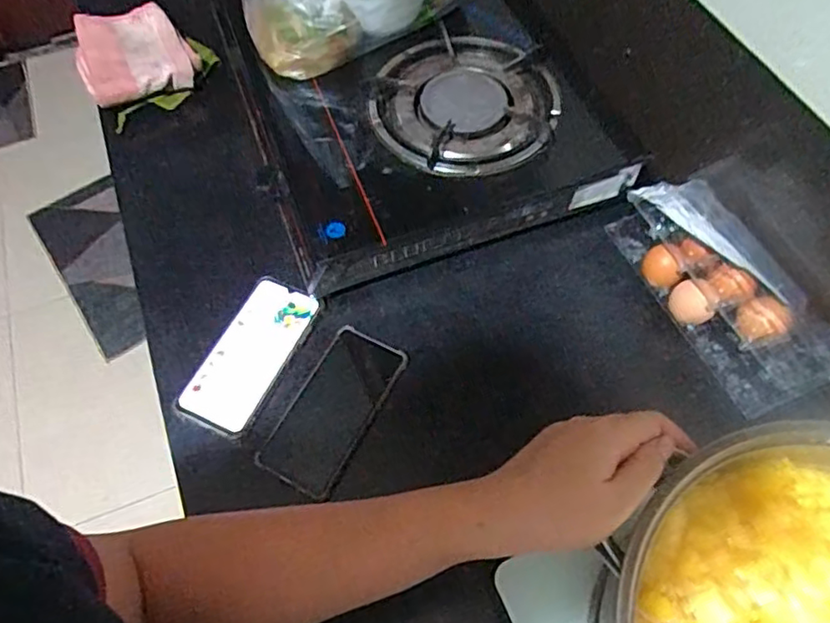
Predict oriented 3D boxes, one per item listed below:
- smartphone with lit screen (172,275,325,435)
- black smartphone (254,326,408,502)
[{"bbox_3d":[-0.163,0.042,0.609,0.078,0.013,0.165,22,63,13],"label":"smartphone with lit screen"},{"bbox_3d":[-0.078,0.090,0.577,0.078,0.010,0.159,27,64,15],"label":"black smartphone"}]

